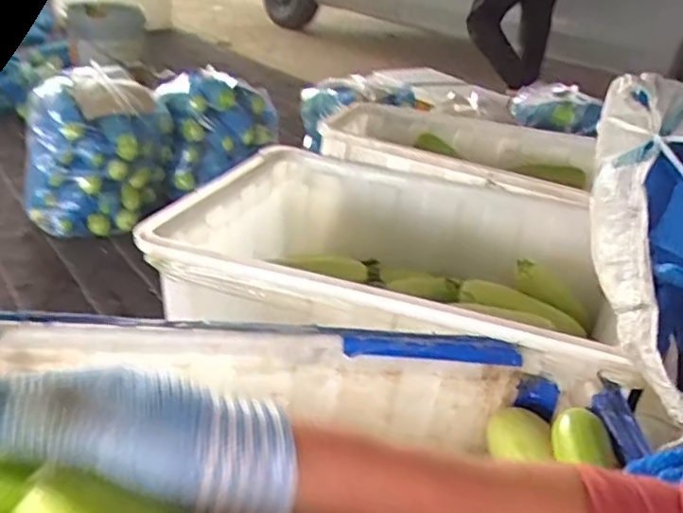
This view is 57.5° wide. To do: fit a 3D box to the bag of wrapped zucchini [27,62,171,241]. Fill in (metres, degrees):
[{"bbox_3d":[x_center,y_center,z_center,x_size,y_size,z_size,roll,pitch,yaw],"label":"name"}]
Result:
[{"bbox_3d":[-0.615,-0.271,1.580,0.347,0.352,0.234,-4,31,-19],"label":"bag of wrapped zucchini"}]

